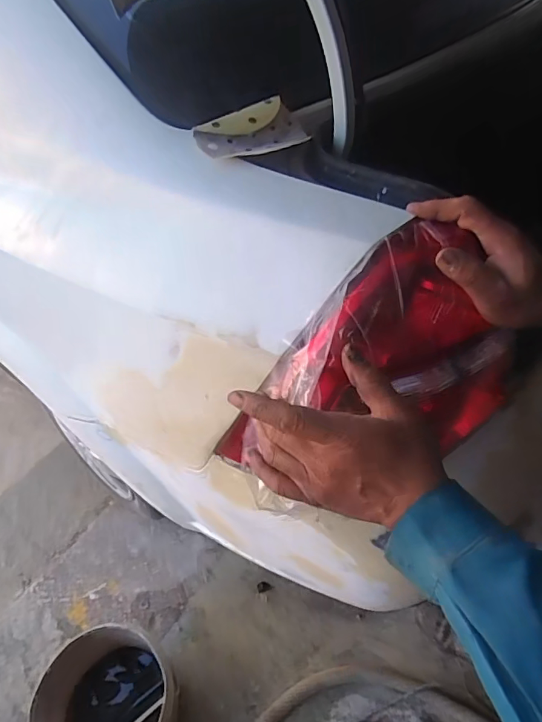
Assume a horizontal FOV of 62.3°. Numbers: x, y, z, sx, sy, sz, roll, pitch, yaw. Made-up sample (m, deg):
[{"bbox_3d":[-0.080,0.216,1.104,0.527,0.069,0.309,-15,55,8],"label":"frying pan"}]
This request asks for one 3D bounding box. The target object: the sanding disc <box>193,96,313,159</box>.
[{"bbox_3d":[-0.022,-0.270,0.526,0.132,0.017,0.058,-31,95,-23],"label":"sanding disc"}]

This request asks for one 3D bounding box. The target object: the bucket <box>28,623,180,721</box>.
[{"bbox_3d":[-0.333,0.721,0.935,0.234,0.243,0.244,0,48,0],"label":"bucket"}]

